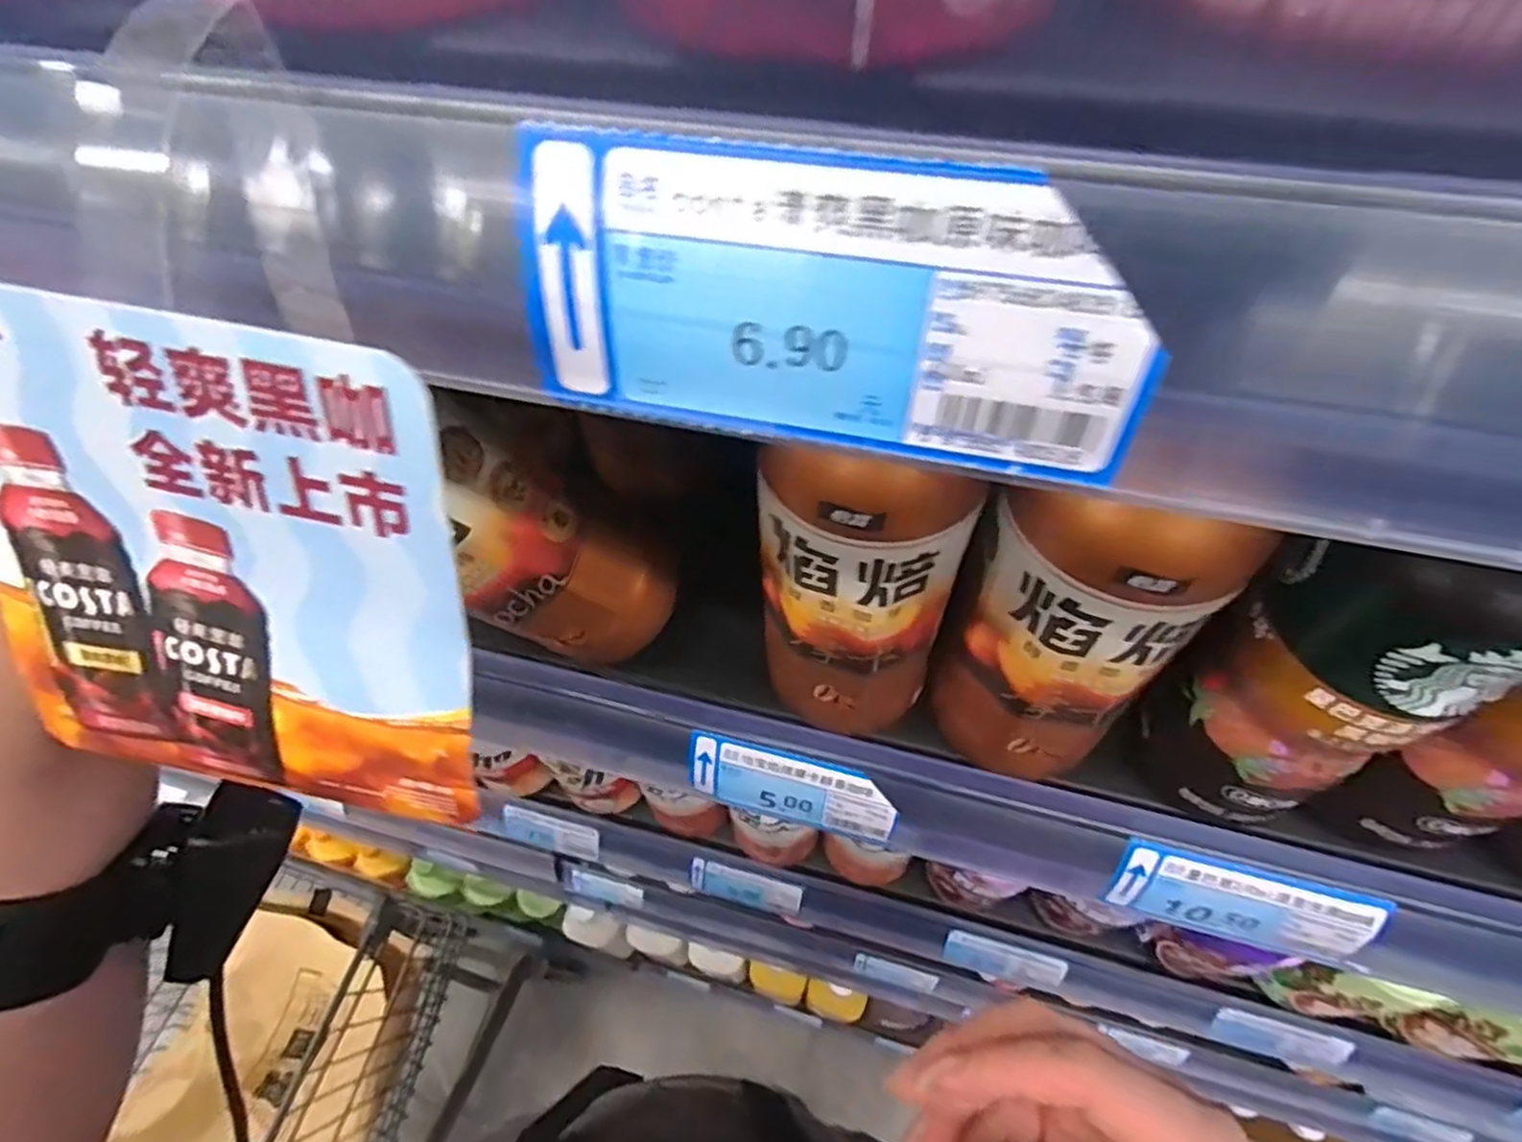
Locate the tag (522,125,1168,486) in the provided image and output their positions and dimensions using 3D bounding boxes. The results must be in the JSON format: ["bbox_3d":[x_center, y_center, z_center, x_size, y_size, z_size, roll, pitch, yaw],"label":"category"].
[{"bbox_3d":[0.008,-0.034,0.097,0.083,0.037,0.004,12,37,10],"label":"tag"}]

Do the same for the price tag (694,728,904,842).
[{"bbox_3d":[0.012,0.087,0.286,0.082,0.034,0.004,12,30,11],"label":"price tag"}]

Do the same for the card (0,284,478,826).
[{"bbox_3d":[-0.082,0.002,0.108,0.078,0.079,0.004,11,28,5],"label":"card"}]

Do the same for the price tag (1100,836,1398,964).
[{"bbox_3d":[0.171,0.119,0.257,0.085,0.035,0.004,13,31,10],"label":"price tag"}]

